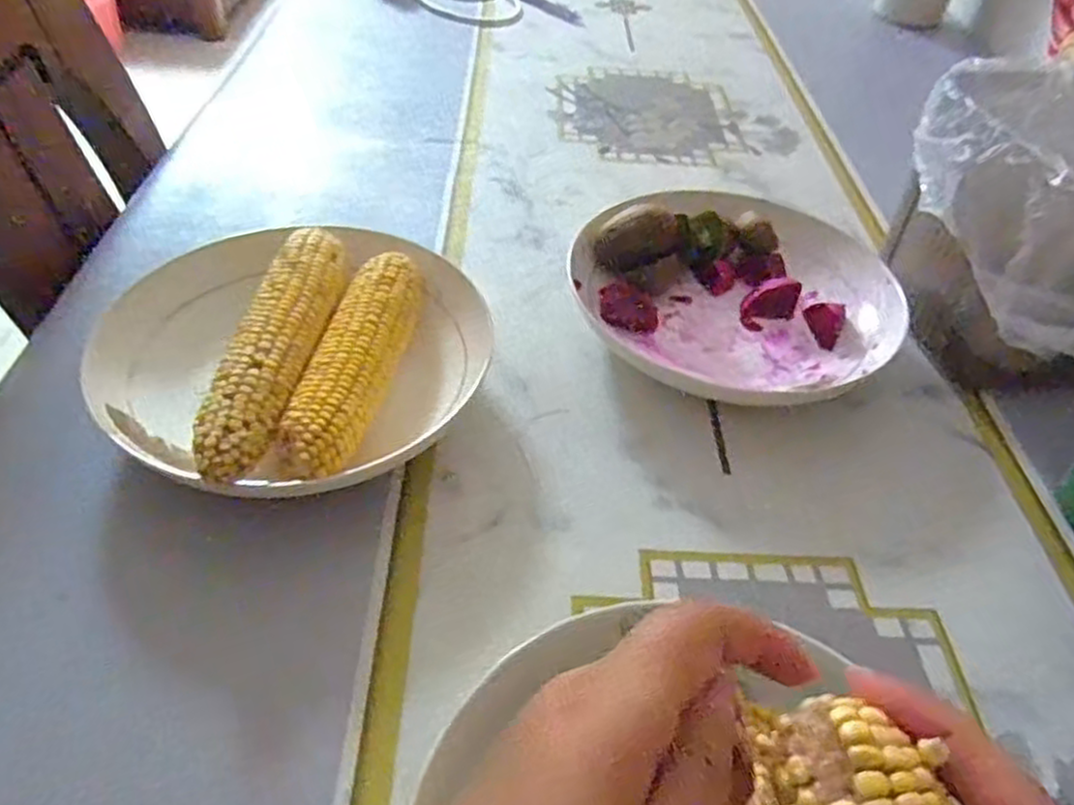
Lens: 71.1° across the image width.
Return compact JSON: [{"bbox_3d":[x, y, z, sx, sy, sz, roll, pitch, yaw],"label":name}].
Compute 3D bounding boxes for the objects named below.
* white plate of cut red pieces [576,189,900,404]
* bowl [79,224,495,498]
[{"bbox_3d":[0.130,-0.080,0.504,0.204,0.051,0.181,12,46,8],"label":"white plate of cut red pieces"},{"bbox_3d":[-0.137,-0.035,0.425,0.199,0.063,0.199,2,46,-2],"label":"bowl"}]

